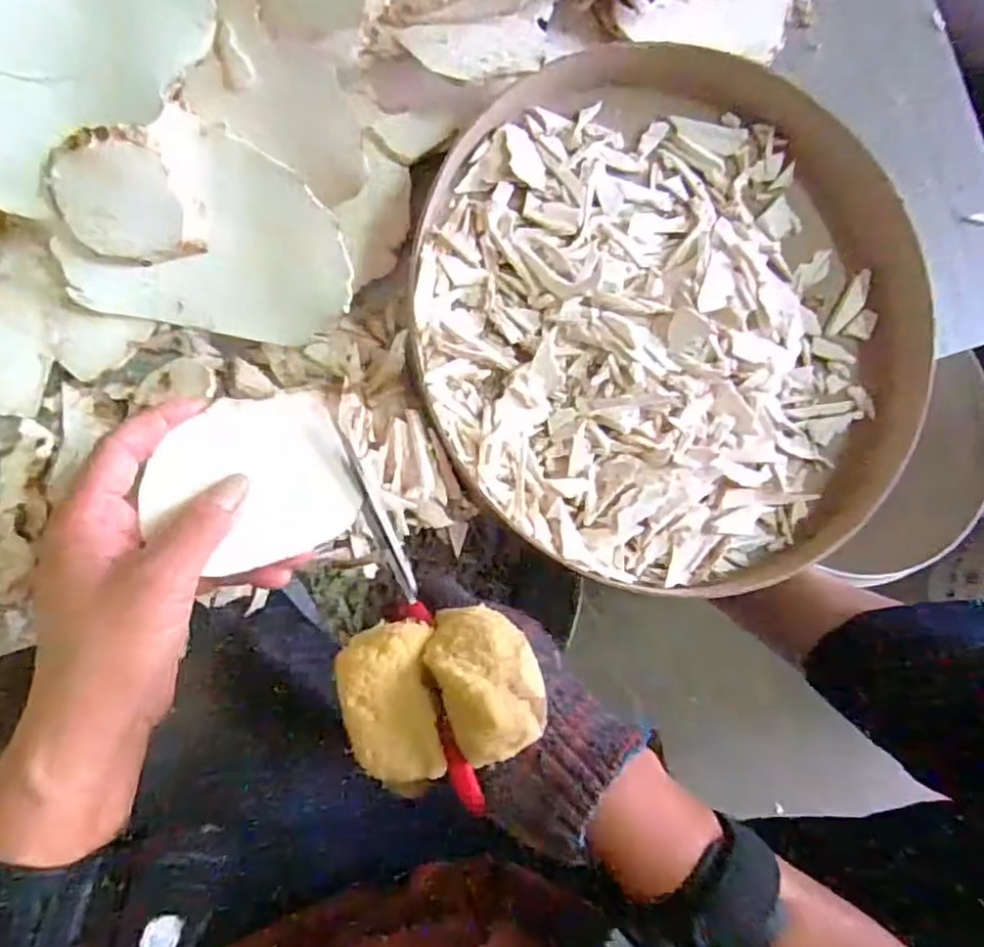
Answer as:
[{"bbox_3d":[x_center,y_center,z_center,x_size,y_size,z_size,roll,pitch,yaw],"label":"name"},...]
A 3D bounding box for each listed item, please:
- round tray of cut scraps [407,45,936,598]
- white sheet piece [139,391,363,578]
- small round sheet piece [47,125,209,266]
[{"bbox_3d":[0.109,-0.086,0.384,0.302,0.041,0.307,1,83,-6],"label":"round tray of cut scraps"},{"bbox_3d":[-0.108,0.003,0.299,0.088,0.005,0.074,-11,83,-16],"label":"white sheet piece"},{"bbox_3d":[-0.174,-0.126,0.307,0.054,0.006,0.059,-4,124,-7],"label":"small round sheet piece"}]

